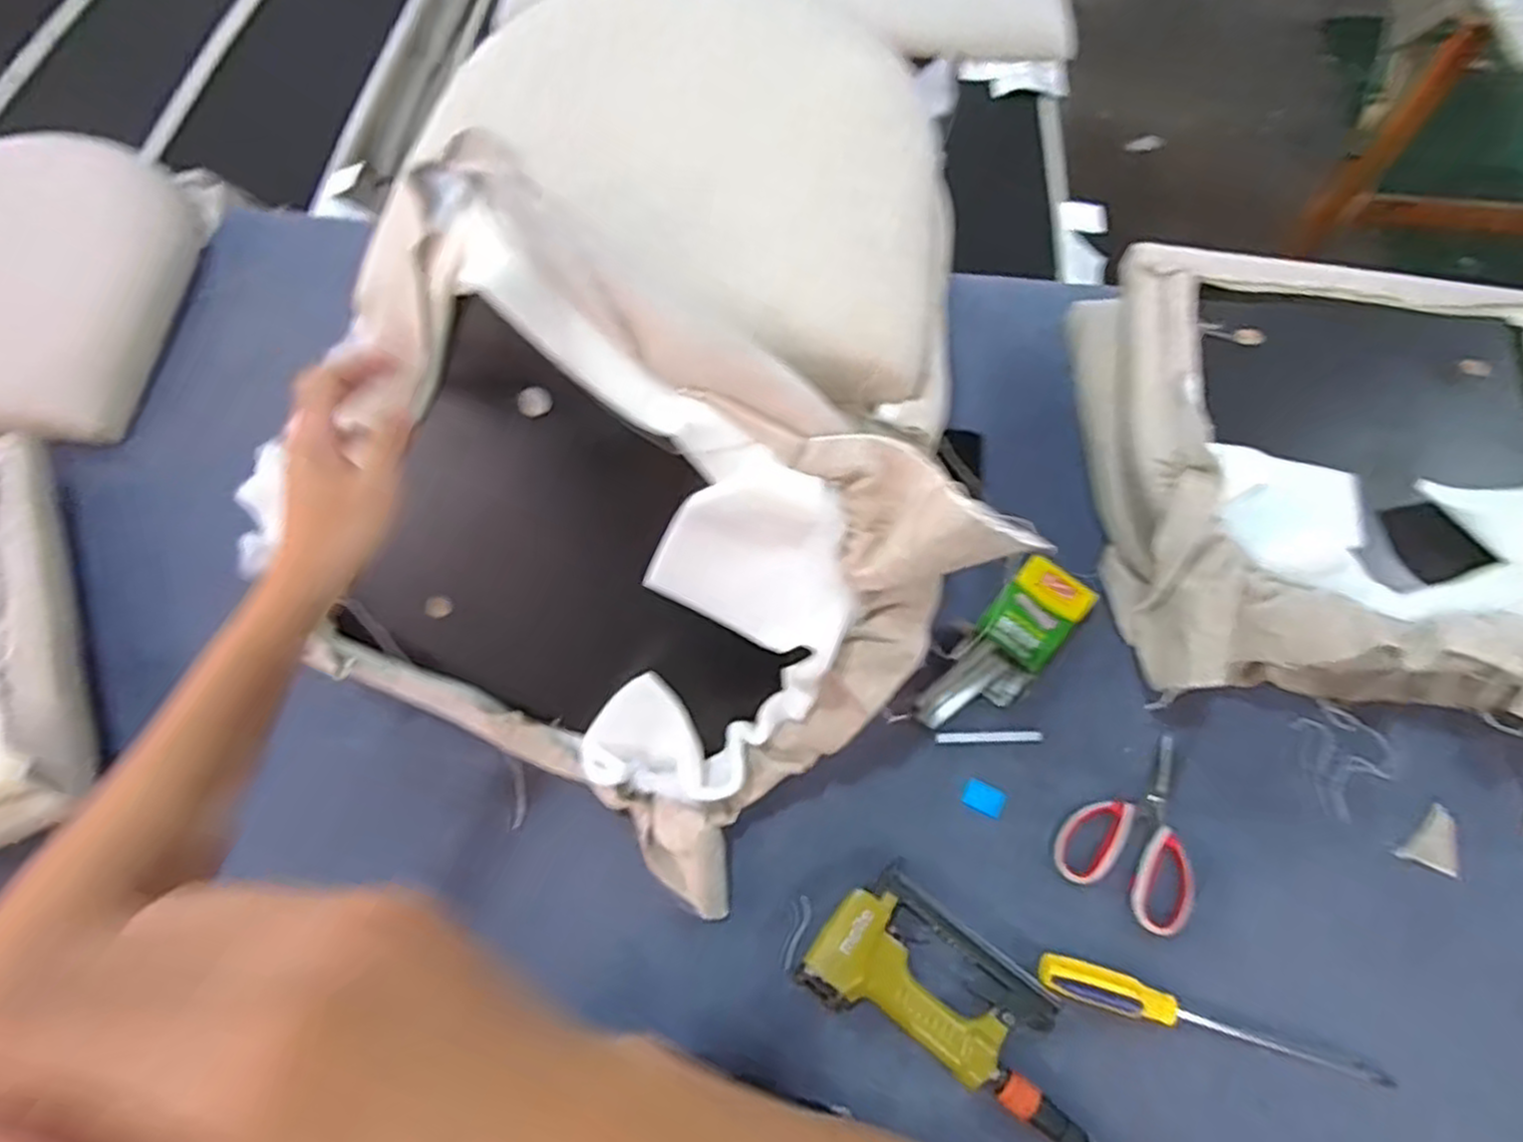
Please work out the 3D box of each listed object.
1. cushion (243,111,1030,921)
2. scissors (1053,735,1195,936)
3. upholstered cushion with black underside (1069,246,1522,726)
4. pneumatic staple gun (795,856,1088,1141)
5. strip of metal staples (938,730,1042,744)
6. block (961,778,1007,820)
[{"bbox_3d":[-0.107,0.010,0.620,0.443,0.447,0.080,32,31,-4],"label":"cushion"},{"bbox_3d":[0.363,0.237,0.726,0.118,0.011,0.170,31,69,14],"label":"scissors"},{"bbox_3d":[0.588,-0.095,0.784,0.440,0.184,0.516,4,65,2],"label":"upholstered cushion with black underside"},{"bbox_3d":[0.170,0.370,0.662,0.255,0.038,0.129,32,69,14],"label":"pneumatic staple gun"},{"bbox_3d":[0.230,0.167,0.776,0.105,0.004,0.012,-1,65,0],"label":"strip of metal staples"},{"bbox_3d":[0.217,0.221,0.751,0.038,0.004,0.027,25,68,11],"label":"block"}]

